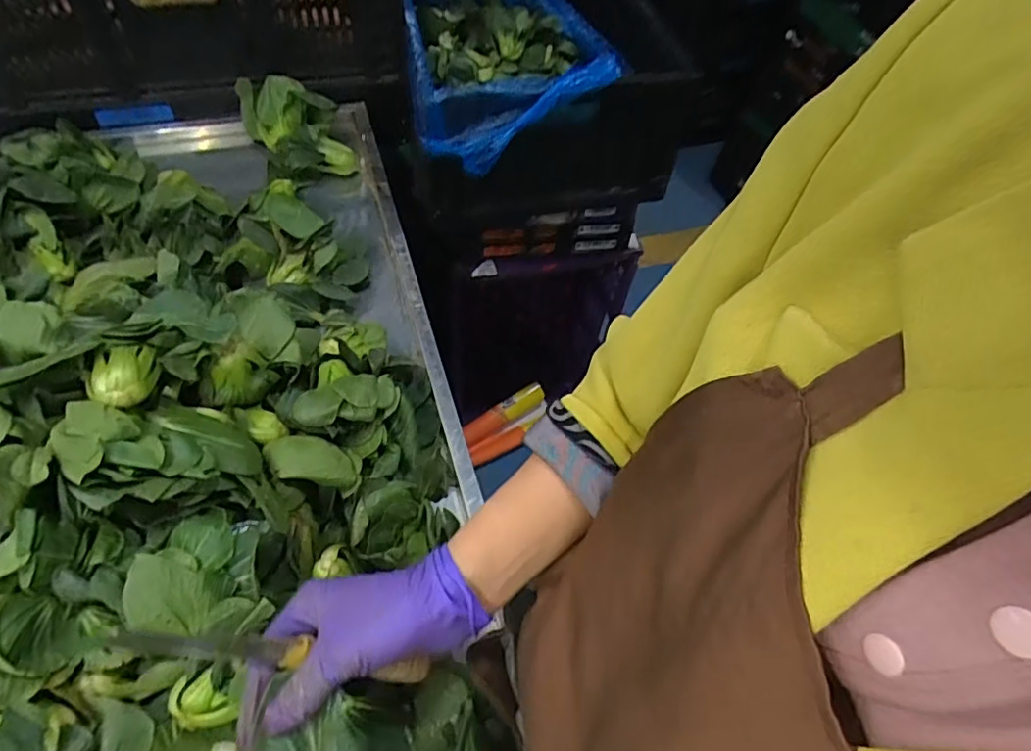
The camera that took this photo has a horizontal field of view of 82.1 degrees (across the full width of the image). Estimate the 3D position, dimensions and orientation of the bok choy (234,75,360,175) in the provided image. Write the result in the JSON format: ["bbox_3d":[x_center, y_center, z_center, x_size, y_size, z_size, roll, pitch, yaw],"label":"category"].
[{"bbox_3d":[-0.312,-0.361,0.856,0.111,0.087,0.181,-37,67,-25],"label":"bok choy"}]

